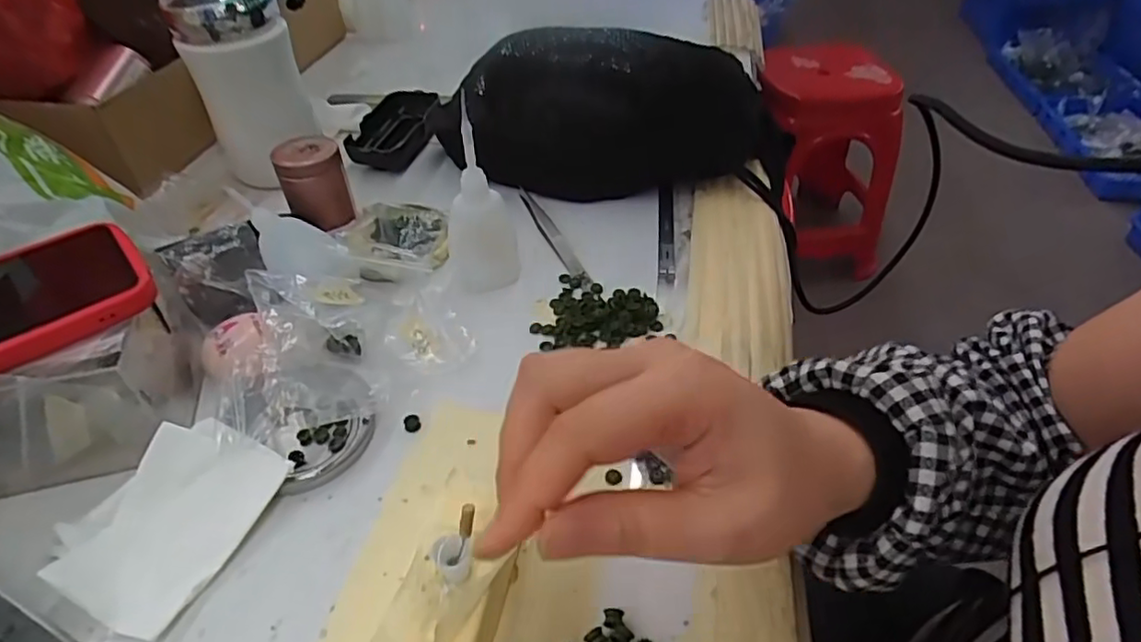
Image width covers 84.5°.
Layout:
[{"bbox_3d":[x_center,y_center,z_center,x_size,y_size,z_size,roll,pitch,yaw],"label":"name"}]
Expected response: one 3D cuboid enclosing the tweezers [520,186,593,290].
[{"bbox_3d":[-0.014,-0.065,0.460,0.013,0.004,0.131,-18,46,-17],"label":"tweezers"}]

